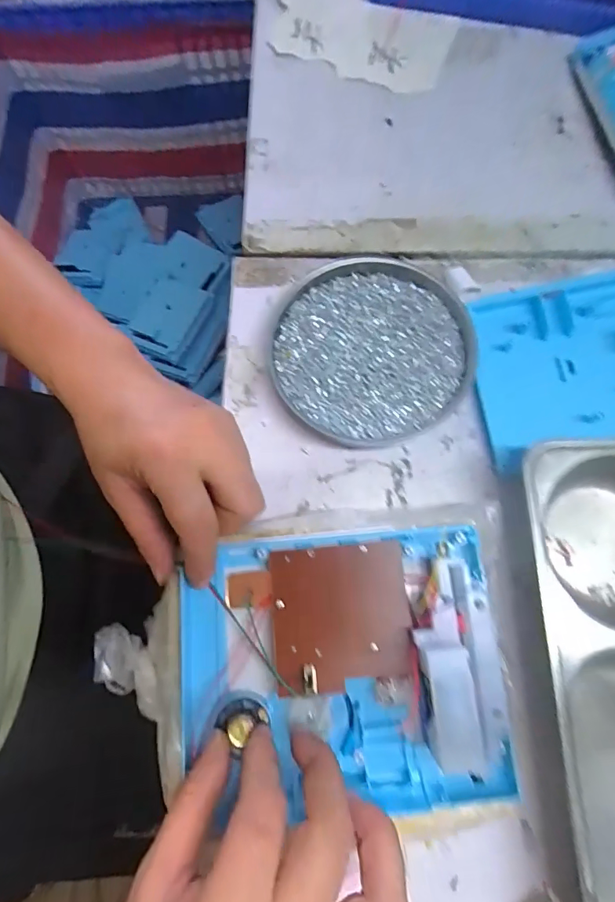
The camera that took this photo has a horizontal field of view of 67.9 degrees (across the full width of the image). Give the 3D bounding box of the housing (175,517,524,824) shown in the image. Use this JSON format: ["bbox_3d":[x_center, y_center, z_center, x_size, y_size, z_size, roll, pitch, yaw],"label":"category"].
[{"bbox_3d":[0.012,0.108,0.228,0.165,0.041,0.136,-4,74,0],"label":"housing"}]

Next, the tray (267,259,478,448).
[{"bbox_3d":[0.044,-0.070,0.320,0.138,0.015,0.129,0,74,1],"label":"tray"}]

